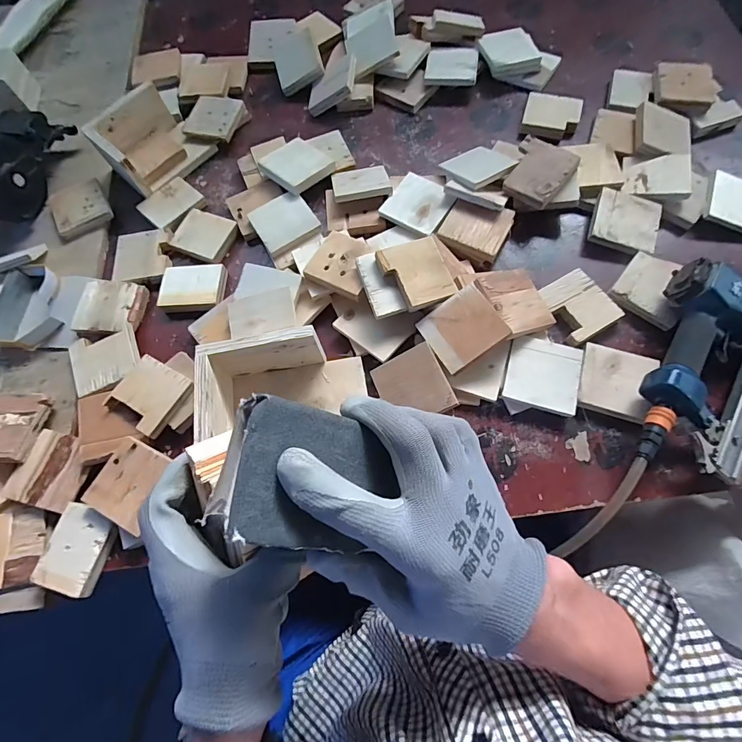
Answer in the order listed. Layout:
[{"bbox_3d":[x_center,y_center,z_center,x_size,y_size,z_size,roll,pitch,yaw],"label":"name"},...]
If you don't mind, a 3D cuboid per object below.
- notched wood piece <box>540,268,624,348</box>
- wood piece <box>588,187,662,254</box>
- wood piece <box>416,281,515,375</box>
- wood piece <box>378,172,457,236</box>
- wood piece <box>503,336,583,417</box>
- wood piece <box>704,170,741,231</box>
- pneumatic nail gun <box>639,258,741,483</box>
[{"bbox_3d":[0.283,-0.090,0.563,0.077,0.017,0.093,-29,69,-9],"label":"notched wood piece"},{"bbox_3d":[0.375,-0.218,0.607,0.091,0.021,0.091,19,70,10],"label":"wood piece"},{"bbox_3d":[0.115,-0.055,0.524,0.091,0.014,0.086,-36,67,11],"label":"wood piece"},{"bbox_3d":[0.072,-0.255,0.629,0.094,0.006,0.088,32,77,16],"label":"wood piece"},{"bbox_3d":[0.221,0.004,0.529,0.087,0.008,0.092,15,69,8],"label":"wood piece"},{"bbox_3d":[0.545,-0.245,0.612,0.089,0.014,0.099,24,73,6],"label":"wood piece"},{"bbox_3d":[0.415,0.000,0.495,0.154,0.080,0.240,25,71,12],"label":"pneumatic nail gun"}]

